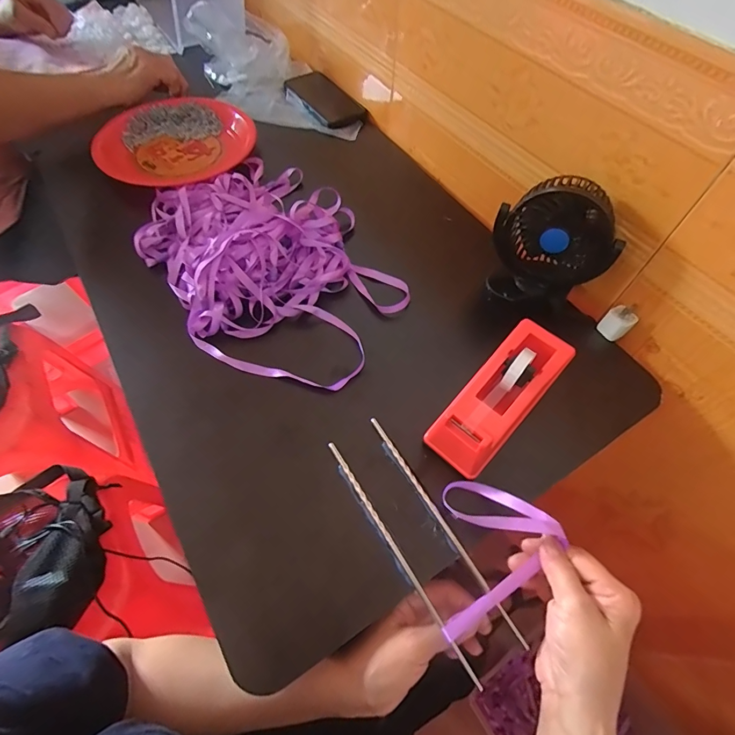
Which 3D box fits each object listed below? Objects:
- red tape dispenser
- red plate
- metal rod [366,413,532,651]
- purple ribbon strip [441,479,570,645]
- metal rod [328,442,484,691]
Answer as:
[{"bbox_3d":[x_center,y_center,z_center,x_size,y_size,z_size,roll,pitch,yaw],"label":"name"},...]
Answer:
[{"bbox_3d":[0.127,0.023,0.387,0.059,0.054,0.159,39,76,19],"label":"red tape dispenser"},{"bbox_3d":[-0.291,-0.348,0.638,0.216,0.044,0.206,-3,63,6],"label":"red plate"},{"bbox_3d":[0.064,0.134,0.369,0.006,0.010,0.221,-26,62,-18],"label":"metal rod"},{"bbox_3d":[0.091,0.147,0.355,0.121,0.018,0.093,-39,55,-3],"label":"purple ribbon strip"},{"bbox_3d":[0.024,0.158,0.356,0.007,0.007,0.222,-27,65,-19],"label":"metal rod"}]

